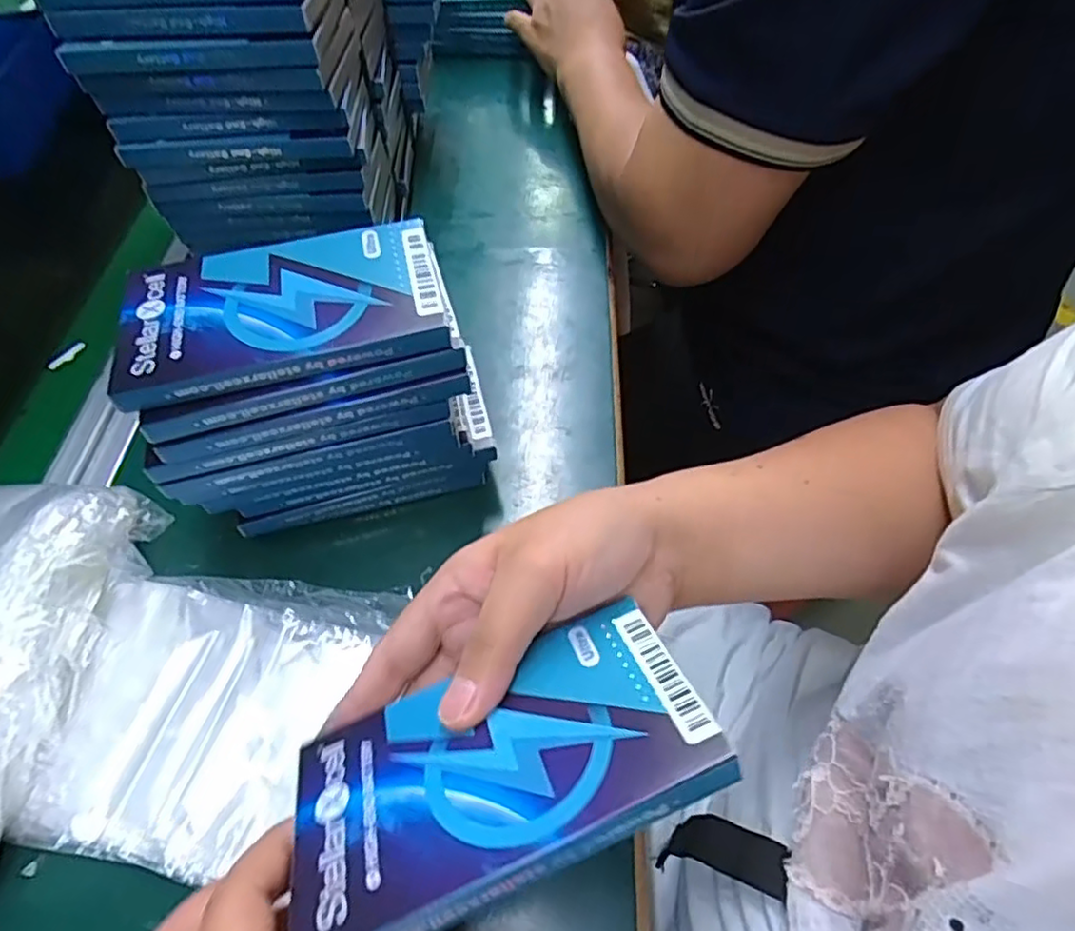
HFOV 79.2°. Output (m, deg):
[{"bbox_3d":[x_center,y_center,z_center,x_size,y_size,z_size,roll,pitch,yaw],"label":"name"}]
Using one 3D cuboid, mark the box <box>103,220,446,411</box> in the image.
[{"bbox_3d":[-0.109,-0.070,0.281,0.130,0.013,0.079,-14,56,-6],"label":"box"}]

